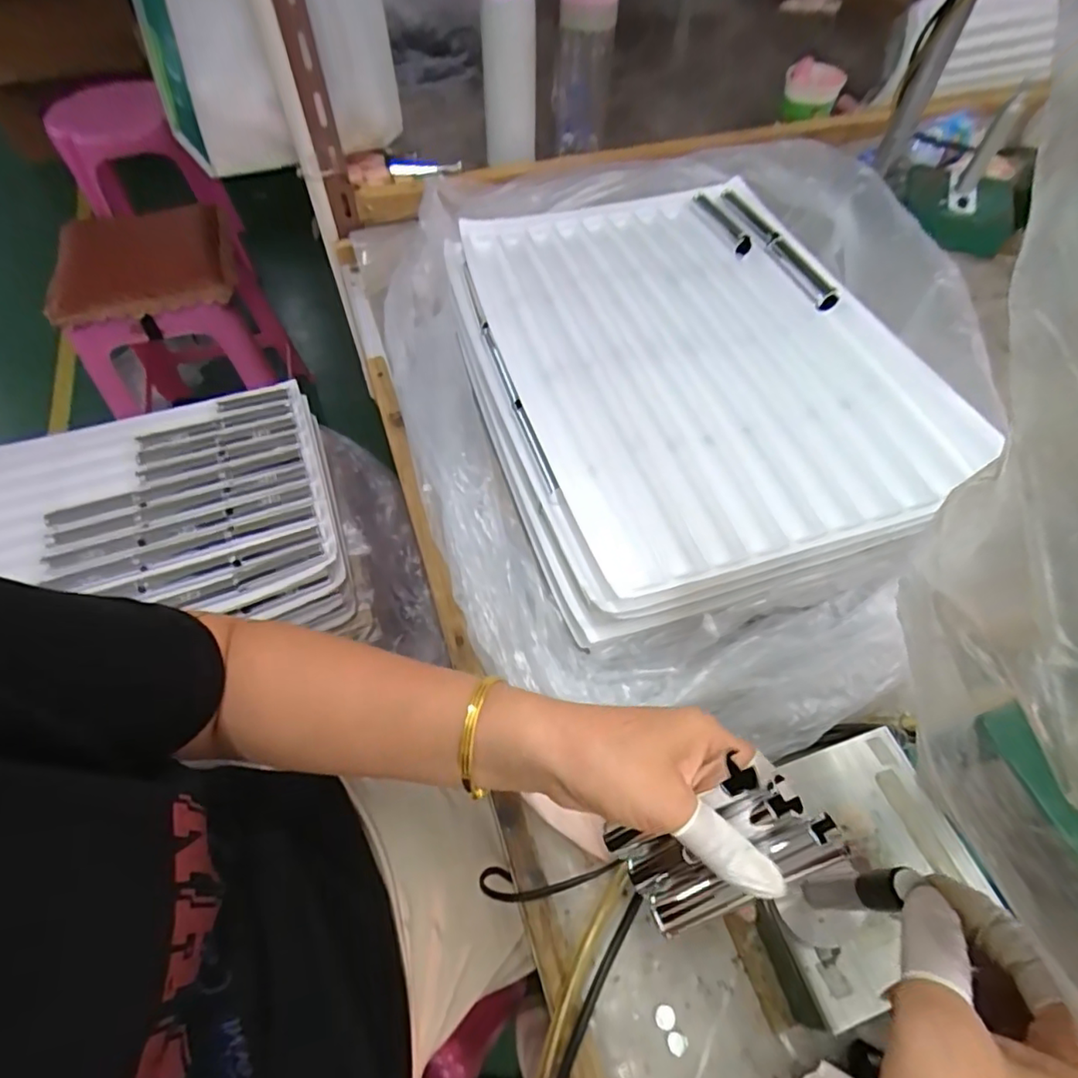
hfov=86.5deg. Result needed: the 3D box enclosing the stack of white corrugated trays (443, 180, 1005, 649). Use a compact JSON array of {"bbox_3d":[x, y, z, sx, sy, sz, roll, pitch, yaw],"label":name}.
[{"bbox_3d":[0.119,-0.159,0.498,0.340,0.058,0.433,-17,59,-11],"label":"stack of white corrugated trays"}]

